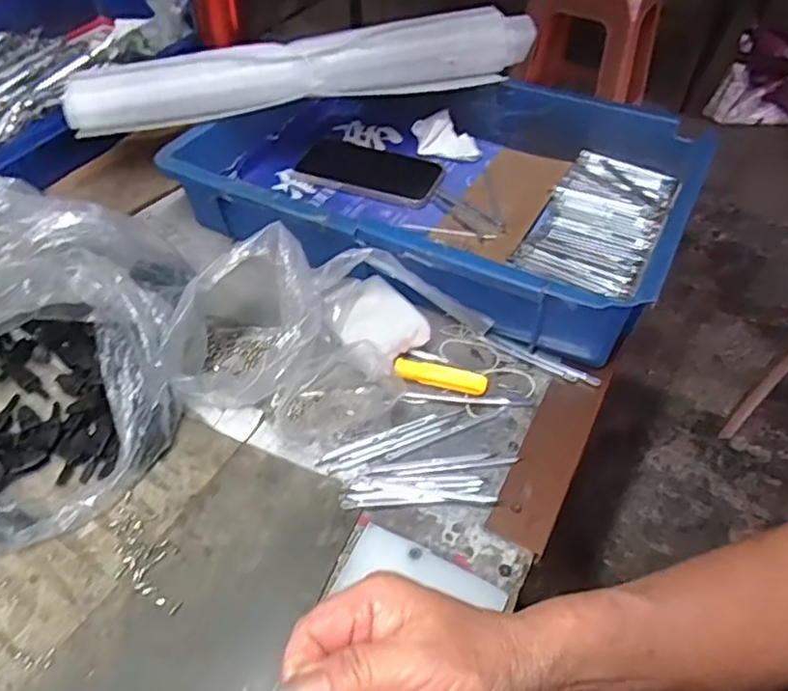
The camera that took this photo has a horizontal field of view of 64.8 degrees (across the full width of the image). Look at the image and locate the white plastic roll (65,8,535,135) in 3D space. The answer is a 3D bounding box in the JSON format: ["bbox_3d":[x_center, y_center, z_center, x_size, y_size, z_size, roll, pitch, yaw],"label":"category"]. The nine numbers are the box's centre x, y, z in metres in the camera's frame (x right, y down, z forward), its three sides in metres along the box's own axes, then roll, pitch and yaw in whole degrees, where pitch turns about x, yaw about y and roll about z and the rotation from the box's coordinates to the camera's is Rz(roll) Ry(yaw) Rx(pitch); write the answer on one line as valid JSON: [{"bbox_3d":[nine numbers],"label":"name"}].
[{"bbox_3d":[-0.080,-0.265,0.594,0.441,0.056,0.056,-11,49,-11],"label":"white plastic roll"}]

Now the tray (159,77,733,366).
[{"bbox_3d":[0.038,-0.150,0.587,0.422,0.101,0.279,20,51,16],"label":"tray"}]

